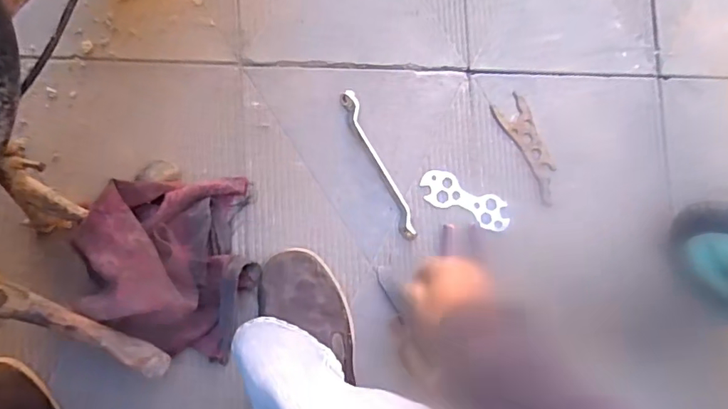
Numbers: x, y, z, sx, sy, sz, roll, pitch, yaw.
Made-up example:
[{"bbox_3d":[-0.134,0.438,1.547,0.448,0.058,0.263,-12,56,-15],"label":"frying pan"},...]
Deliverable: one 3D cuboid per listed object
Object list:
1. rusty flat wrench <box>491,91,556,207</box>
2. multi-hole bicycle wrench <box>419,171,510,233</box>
[{"bbox_3d":[0.223,-0.074,0.681,0.047,0.005,0.149,-31,94,-15],"label":"rusty flat wrench"},{"bbox_3d":[0.131,-0.005,0.656,0.127,0.006,0.048,23,79,-11],"label":"multi-hole bicycle wrench"}]

